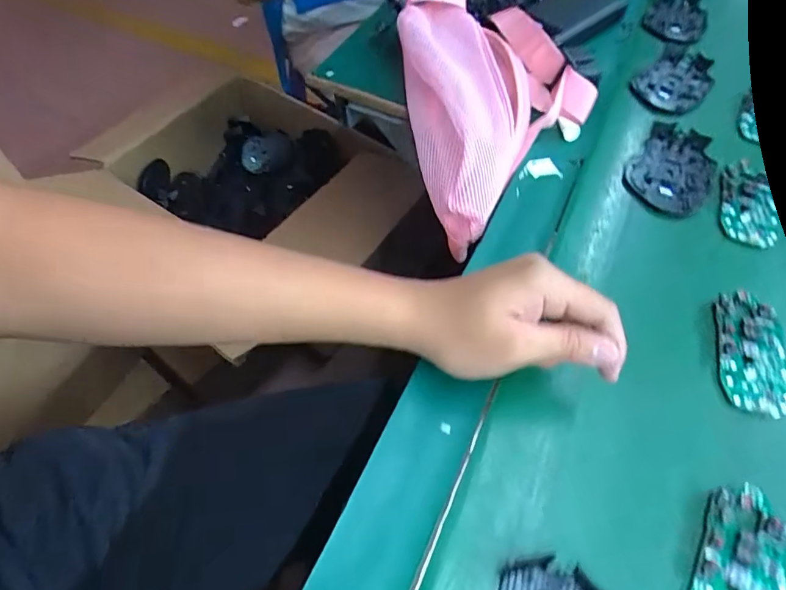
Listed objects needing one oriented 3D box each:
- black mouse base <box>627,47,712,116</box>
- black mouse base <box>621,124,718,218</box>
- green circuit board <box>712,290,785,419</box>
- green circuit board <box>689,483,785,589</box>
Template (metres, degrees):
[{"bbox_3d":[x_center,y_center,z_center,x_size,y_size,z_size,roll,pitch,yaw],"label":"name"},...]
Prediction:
[{"bbox_3d":[0.313,-0.237,0.524,0.066,0.010,0.120,37,63,20],"label":"black mouse base"},{"bbox_3d":[0.267,-0.120,0.448,0.071,0.011,0.112,33,61,18],"label":"black mouse base"},{"bbox_3d":[0.258,0.040,0.336,0.048,0.009,0.088,12,57,5],"label":"green circuit board"},{"bbox_3d":[0.193,0.152,0.258,0.046,0.014,0.097,26,59,14],"label":"green circuit board"}]

